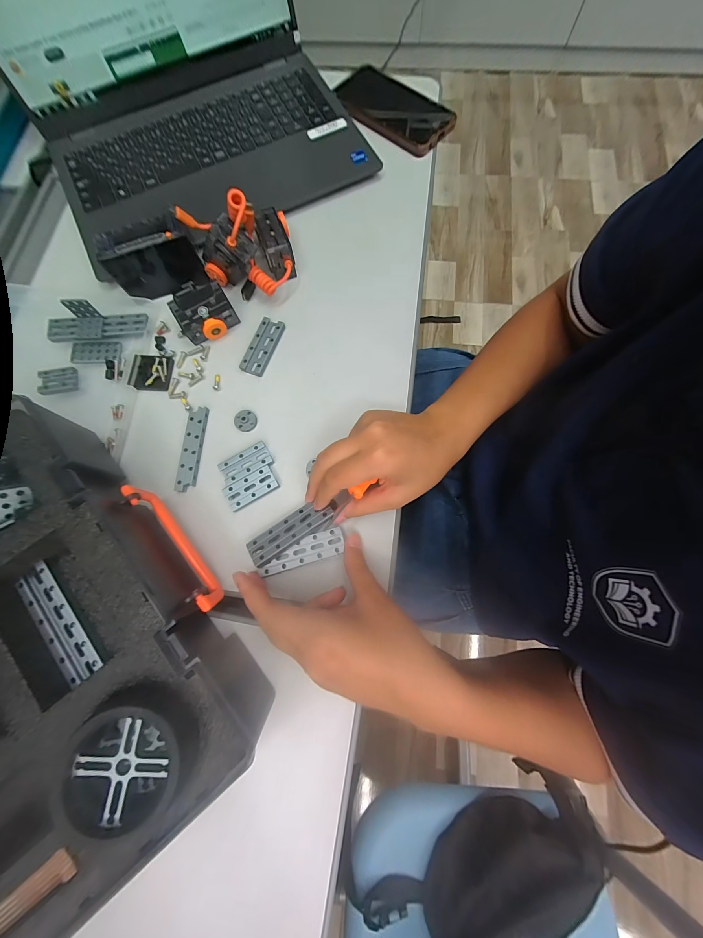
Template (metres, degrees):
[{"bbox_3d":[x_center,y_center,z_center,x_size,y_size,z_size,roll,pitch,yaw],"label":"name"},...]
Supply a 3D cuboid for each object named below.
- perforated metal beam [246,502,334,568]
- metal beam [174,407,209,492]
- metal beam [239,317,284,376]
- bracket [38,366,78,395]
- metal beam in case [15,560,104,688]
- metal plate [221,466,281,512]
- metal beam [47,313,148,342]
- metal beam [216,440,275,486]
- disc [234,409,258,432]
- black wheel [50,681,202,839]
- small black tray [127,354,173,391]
[{"bbox_3d":[-0.054,0.054,0.268,0.077,0.009,0.026,-32,80,-8],"label":"perforated metal beam"},{"bbox_3d":[-0.155,-0.020,0.296,0.018,0.008,0.084,3,76,3],"label":"metal beam"},{"bbox_3d":[-0.093,-0.129,0.321,0.025,0.010,0.064,19,78,6],"label":"metal beam"},{"bbox_3d":[-0.296,-0.089,0.306,0.034,0.009,0.029,-13,76,-1],"label":"bracket"},{"bbox_3d":[-0.211,0.111,0.219,0.022,0.006,0.089,-41,78,-8],"label":"metal beam in case"},{"bbox_3d":[-0.094,0.018,0.285,0.047,0.006,0.025,-28,77,-5],"label":"metal plate"},{"bbox_3d":[-0.269,-0.151,0.322,0.095,0.010,0.028,-9,76,0],"label":"metal beam"},{"bbox_3d":[-0.101,-0.006,0.291,0.047,0.008,0.025,-27,77,-5],"label":"metal beam"},{"bbox_3d":[-0.107,-0.049,0.303,0.022,0.008,0.024,0,76,2],"label":"disc"},{"bbox_3d":[-0.126,0.164,0.174,0.063,0.023,0.061,0,76,2],"label":"black wheel"},{"bbox_3d":[-0.210,-0.100,0.318,0.041,0.006,0.038,-2,76,1],"label":"small black tray"}]

